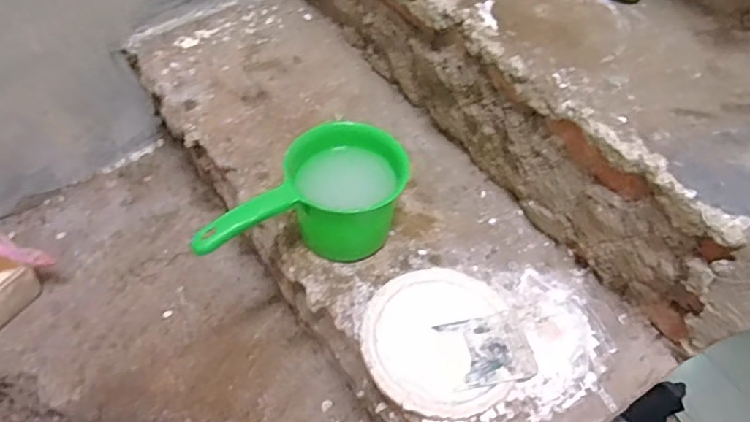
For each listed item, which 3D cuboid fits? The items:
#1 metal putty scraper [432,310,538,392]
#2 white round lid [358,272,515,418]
[{"bbox_3d":[0.125,0.152,0.626,0.089,0.009,0.077,-9,54,-9],"label":"metal putty scraper"},{"bbox_3d":[0.065,0.139,0.635,0.151,0.014,0.172,6,53,2],"label":"white round lid"}]

